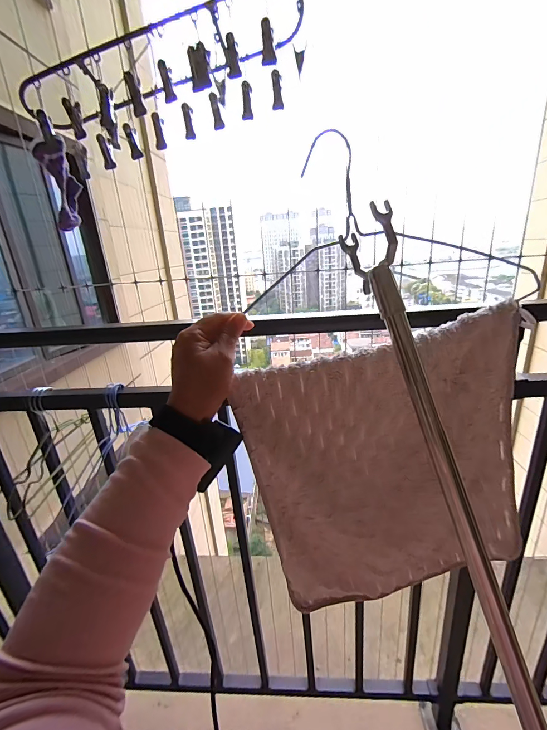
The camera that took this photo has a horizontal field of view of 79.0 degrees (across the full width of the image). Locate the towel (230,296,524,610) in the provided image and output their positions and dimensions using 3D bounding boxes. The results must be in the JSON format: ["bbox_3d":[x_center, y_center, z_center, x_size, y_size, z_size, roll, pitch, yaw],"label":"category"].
[{"bbox_3d":[0.141,0.133,0.403,0.329,0.339,0.029,-7,20,-6],"label":"towel"}]

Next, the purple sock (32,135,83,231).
[{"bbox_3d":[-0.339,-0.287,0.531,0.049,0.144,0.033,-16,-2,-26],"label":"purple sock"}]

